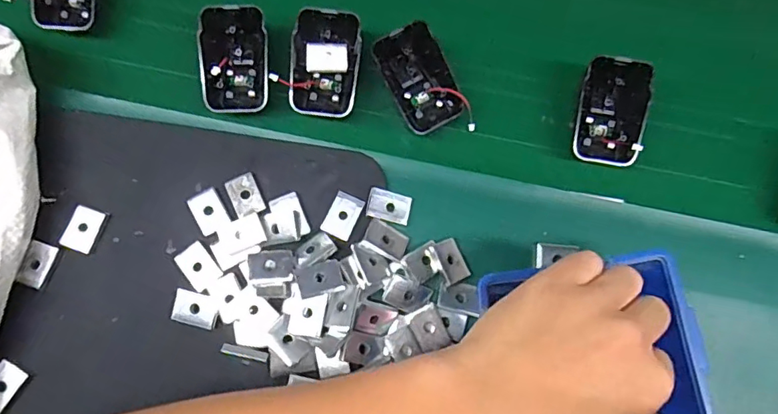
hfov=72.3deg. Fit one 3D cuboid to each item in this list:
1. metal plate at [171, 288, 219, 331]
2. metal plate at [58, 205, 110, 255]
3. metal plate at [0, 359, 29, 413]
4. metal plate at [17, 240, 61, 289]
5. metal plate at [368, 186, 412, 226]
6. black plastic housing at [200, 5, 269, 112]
[{"bbox_3d":[-0.121,0.064,0.333,0.028,0.004,0.020,16,80,2],"label":"metal plate"},{"bbox_3d":[-0.198,0.015,0.346,0.020,0.006,0.028,23,80,3],"label":"metal plate"},{"bbox_3d":[-0.237,0.111,0.325,0.017,0.004,0.029,31,72,-17],"label":"metal plate"},{"bbox_3d":[-0.225,0.037,0.340,0.017,0.004,0.028,24,81,-15],"label":"metal plate"},{"bbox_3d":[0.000,0.000,0.351,0.028,0.006,0.019,13,80,1],"label":"metal plate"},{"bbox_3d":[-0.106,-0.101,0.361,0.042,0.022,0.073,-4,80,-2],"label":"black plastic housing"}]

